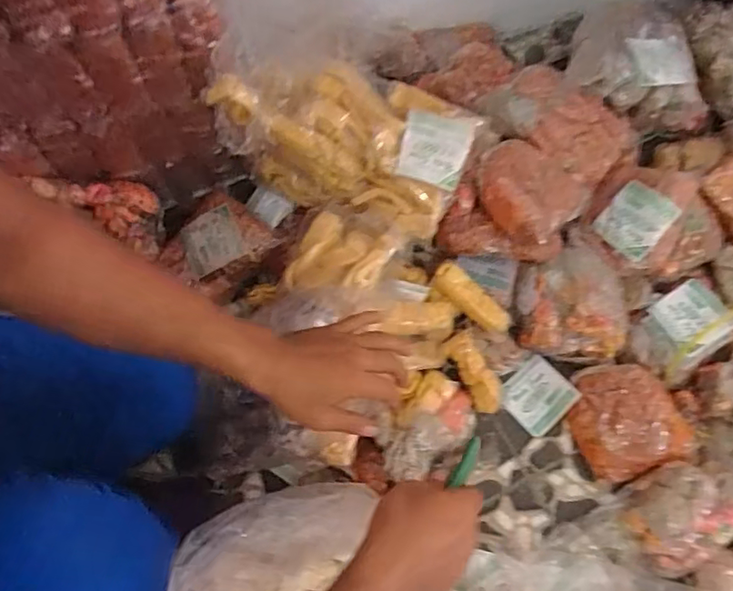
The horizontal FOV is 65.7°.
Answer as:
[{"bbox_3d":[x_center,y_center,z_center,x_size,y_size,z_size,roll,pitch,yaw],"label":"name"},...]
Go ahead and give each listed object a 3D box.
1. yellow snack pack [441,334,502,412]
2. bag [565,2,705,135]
[{"bbox_3d":[0.167,0.119,0.863,0.049,0.026,0.135,-33,104,-13],"label":"yellow snack pack"},{"bbox_3d":[0.455,-0.396,0.932,0.218,0.072,0.225,22,71,6],"label":"bag"}]

